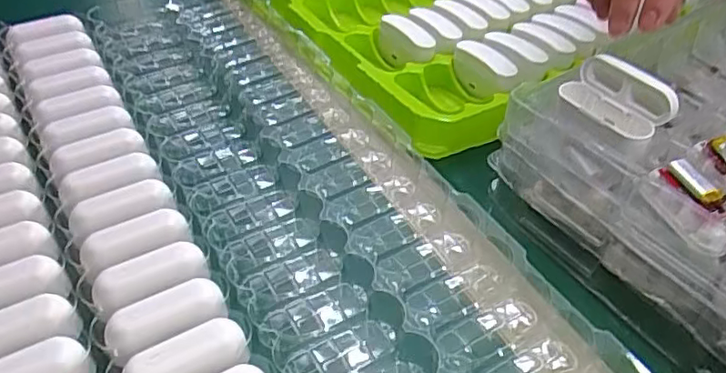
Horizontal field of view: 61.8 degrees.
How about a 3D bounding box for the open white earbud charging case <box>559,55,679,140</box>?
[{"bbox_3d":[0.158,-0.054,0.375,0.028,0.034,0.063,-26,49,-26],"label":"open white earbud charging case"}]

